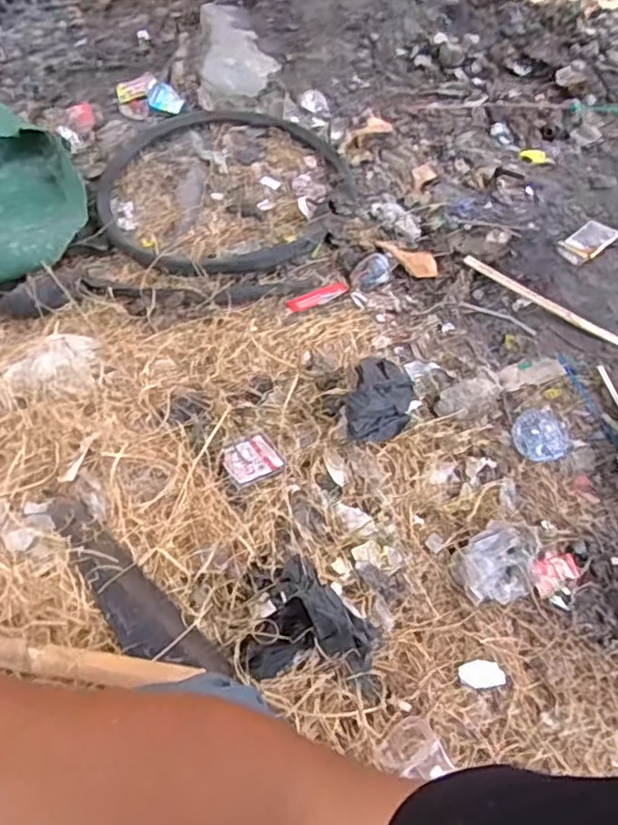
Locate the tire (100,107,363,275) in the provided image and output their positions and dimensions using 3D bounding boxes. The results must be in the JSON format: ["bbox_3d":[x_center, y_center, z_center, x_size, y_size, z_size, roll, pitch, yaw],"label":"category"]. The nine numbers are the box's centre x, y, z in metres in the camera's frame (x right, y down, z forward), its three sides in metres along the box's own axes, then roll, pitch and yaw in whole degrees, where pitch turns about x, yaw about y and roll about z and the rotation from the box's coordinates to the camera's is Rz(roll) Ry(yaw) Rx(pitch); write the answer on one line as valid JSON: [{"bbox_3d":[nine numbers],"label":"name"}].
[{"bbox_3d":[-0.170,-0.484,1.325,0.553,0.039,0.526,1,54,-2],"label":"tire"}]

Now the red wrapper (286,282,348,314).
[{"bbox_3d":[0.015,-0.217,1.176,0.129,0.014,0.032,-32,62,-23],"label":"red wrapper"}]

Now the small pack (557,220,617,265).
[{"bbox_3d":[0.570,-0.351,1.288,0.127,0.020,0.080,-33,62,-24],"label":"small pack"}]

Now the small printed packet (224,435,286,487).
[{"bbox_3d":[-0.083,0.069,0.917,0.078,0.013,0.067,-28,60,-21],"label":"small printed packet"}]

